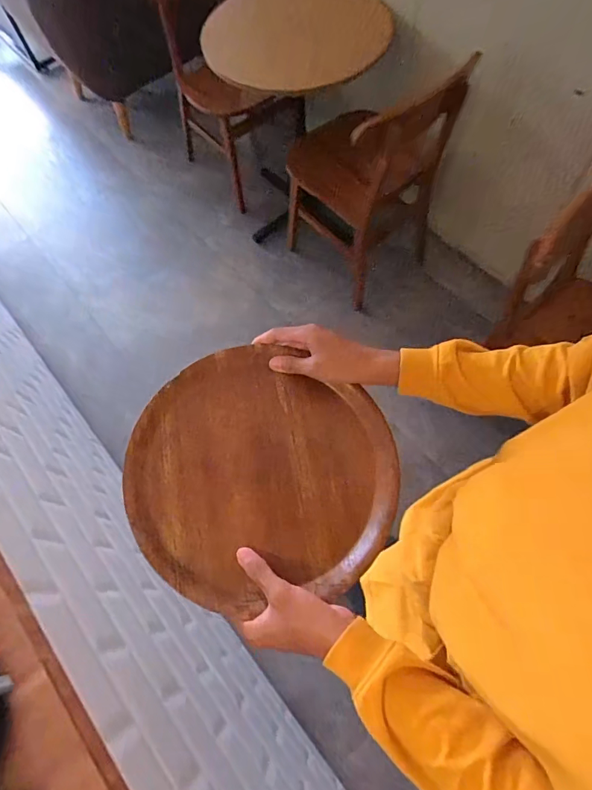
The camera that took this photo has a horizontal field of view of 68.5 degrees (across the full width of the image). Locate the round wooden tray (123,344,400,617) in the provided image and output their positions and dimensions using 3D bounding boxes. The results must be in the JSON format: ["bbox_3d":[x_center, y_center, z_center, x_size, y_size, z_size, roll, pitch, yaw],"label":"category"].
[{"bbox_3d":[-0.034,0.075,0.480,0.280,0.044,0.271,-1,66,3],"label":"round wooden tray"}]

